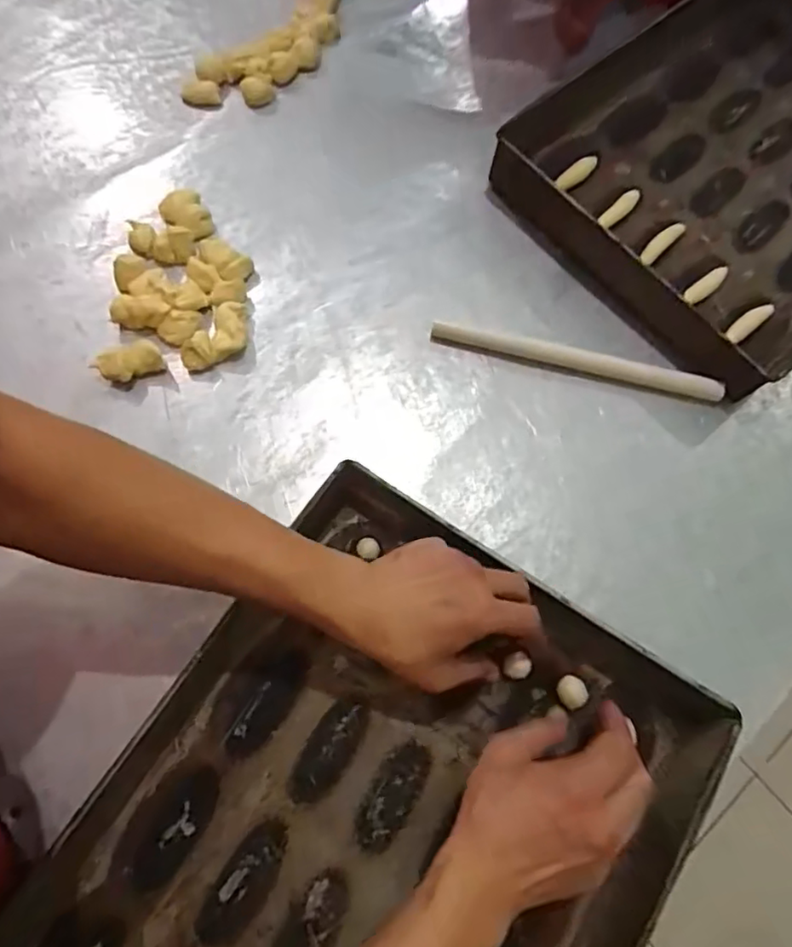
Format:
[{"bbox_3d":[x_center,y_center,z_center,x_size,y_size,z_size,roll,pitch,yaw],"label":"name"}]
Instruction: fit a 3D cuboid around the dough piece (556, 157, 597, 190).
[{"bbox_3d":[0.198,-0.328,0.641,0.053,0.017,0.015,-29,75,-10],"label":"dough piece"}]

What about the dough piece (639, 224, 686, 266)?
[{"bbox_3d":[0.278,-0.241,0.622,0.017,0.020,0.078,43,76,12],"label":"dough piece"}]

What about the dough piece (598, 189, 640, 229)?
[{"bbox_3d":[0.241,-0.284,0.632,0.015,0.012,0.063,44,76,12],"label":"dough piece"}]

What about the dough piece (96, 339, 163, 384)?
[{"bbox_3d":[-0.250,-0.107,0.552,0.053,0.025,0.029,-23,74,-9],"label":"dough piece"}]

